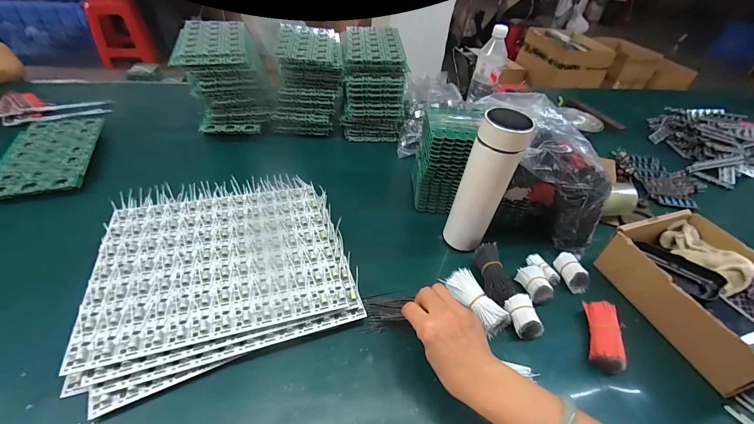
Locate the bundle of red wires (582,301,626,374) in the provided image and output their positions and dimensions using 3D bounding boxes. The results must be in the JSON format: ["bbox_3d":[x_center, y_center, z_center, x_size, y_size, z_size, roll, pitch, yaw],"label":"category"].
[{"bbox_3d":[0.301,0.162,0.428,0.038,0.023,0.088,16,45,10],"label":"bundle of red wires"}]

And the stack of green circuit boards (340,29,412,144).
[{"bbox_3d":[-0.013,-0.297,0.760,0.134,0.185,0.187,0,44,-8],"label":"stack of green circuit boards"}]

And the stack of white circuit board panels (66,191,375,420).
[{"bbox_3d":[-0.212,0.065,0.450,0.323,0.042,0.288,-12,47,-20],"label":"stack of white circuit board panels"}]

